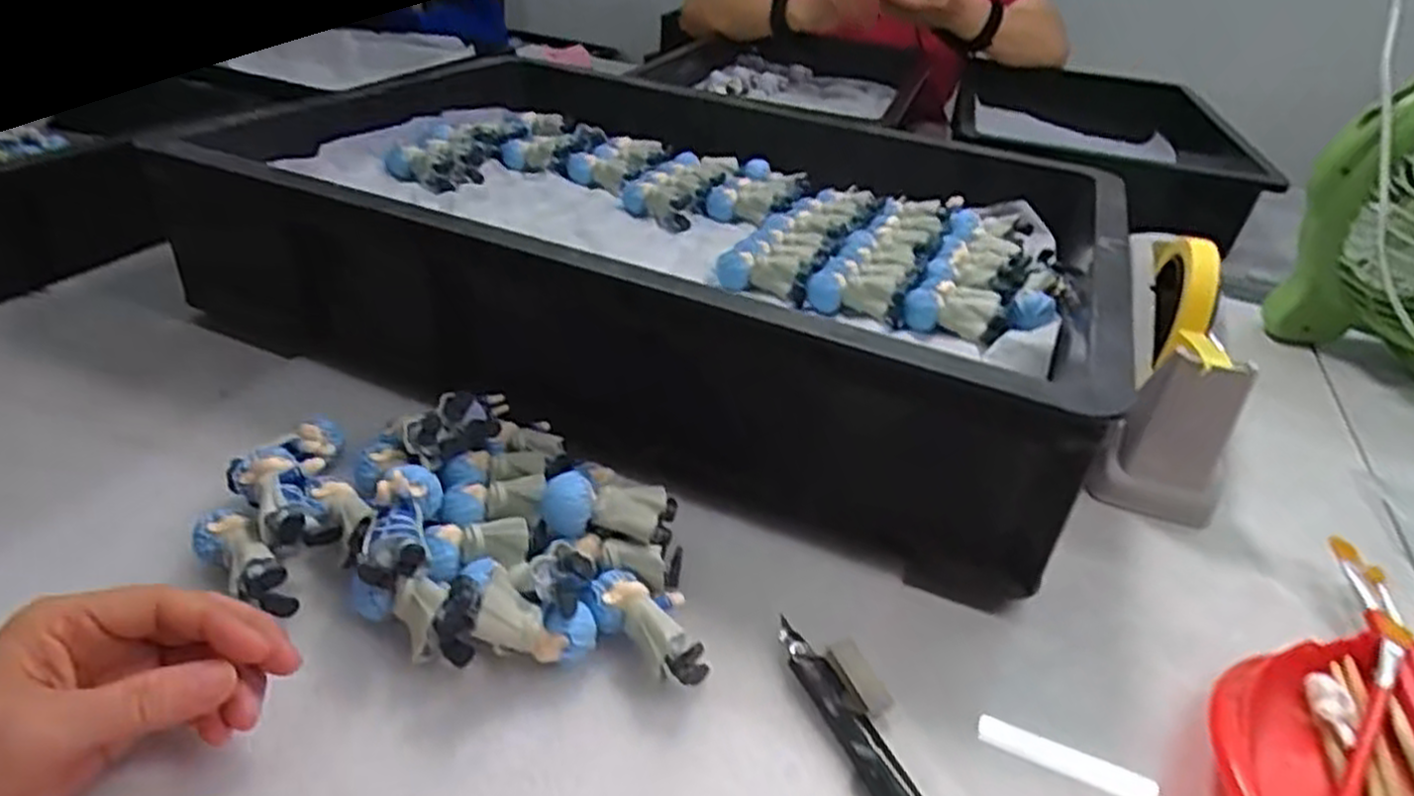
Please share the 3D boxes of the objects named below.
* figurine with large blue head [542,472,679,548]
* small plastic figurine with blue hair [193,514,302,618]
[{"bbox_3d":[-0.046,0.051,0.374,0.061,0.024,0.029,0,34,-8],"label":"figurine with large blue head"},{"bbox_3d":[-0.209,0.074,0.356,0.057,0.030,0.021,31,42,32],"label":"small plastic figurine with blue hair"}]

